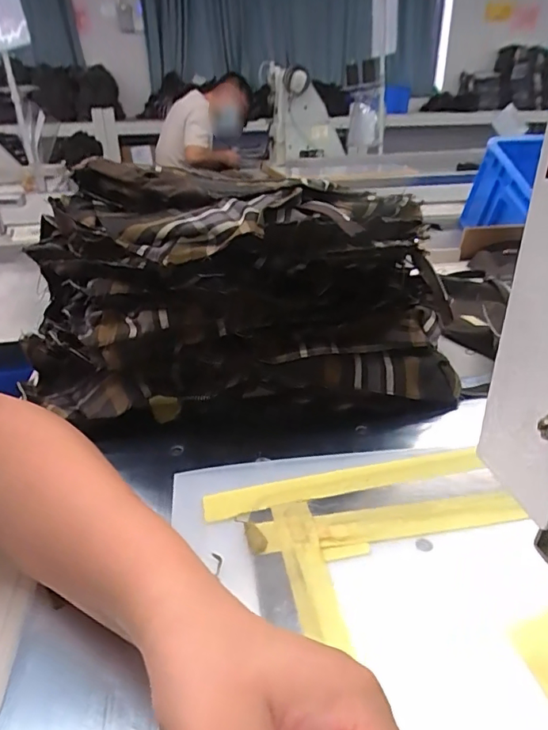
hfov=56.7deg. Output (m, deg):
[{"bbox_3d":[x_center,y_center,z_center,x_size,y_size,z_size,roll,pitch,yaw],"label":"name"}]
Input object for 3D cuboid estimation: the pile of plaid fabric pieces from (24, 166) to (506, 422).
[{"bbox_3d":[-0.032,-0.057,0.432,0.361,0.181,0.130,1,28,4],"label":"pile of plaid fabric pieces"}]

